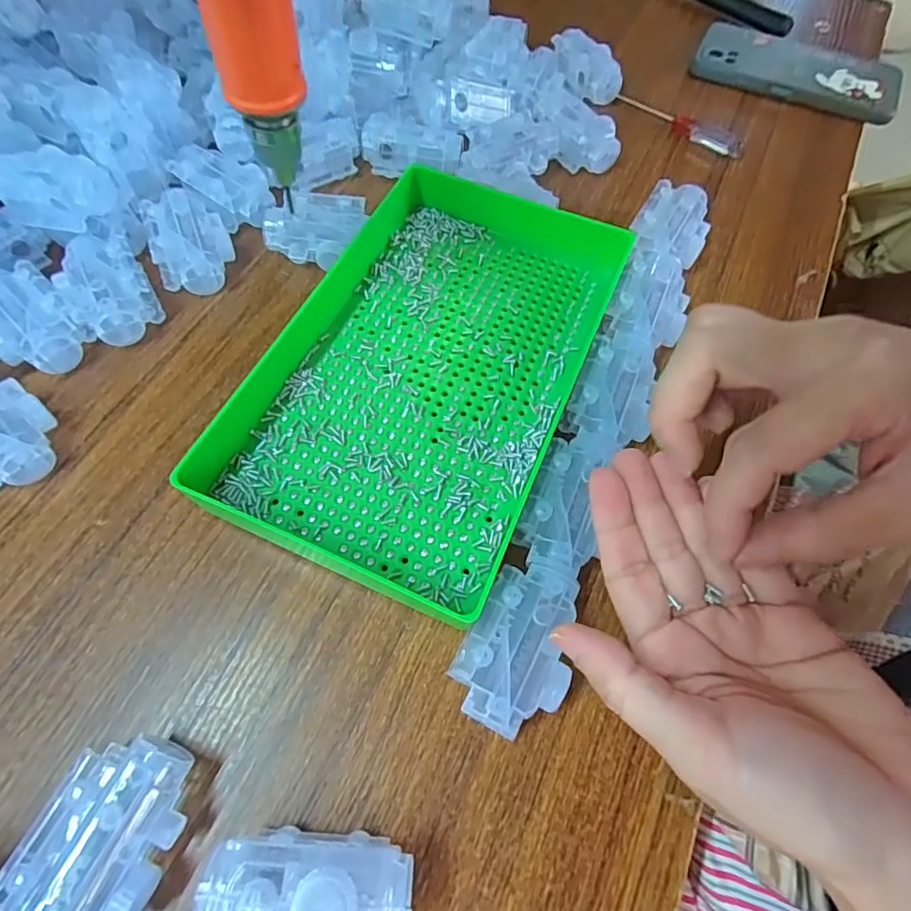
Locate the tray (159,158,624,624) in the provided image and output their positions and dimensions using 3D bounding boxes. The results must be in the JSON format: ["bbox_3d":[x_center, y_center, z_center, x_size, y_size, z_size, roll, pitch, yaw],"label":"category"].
[{"bbox_3d":[-0.017,-0.052,0.295,0.157,0.038,0.236,22,65,8],"label":"tray"}]

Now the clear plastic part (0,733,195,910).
[{"bbox_3d":[-0.126,0.141,0.197,0.045,0.030,0.068,27,65,10],"label":"clear plastic part"}]

